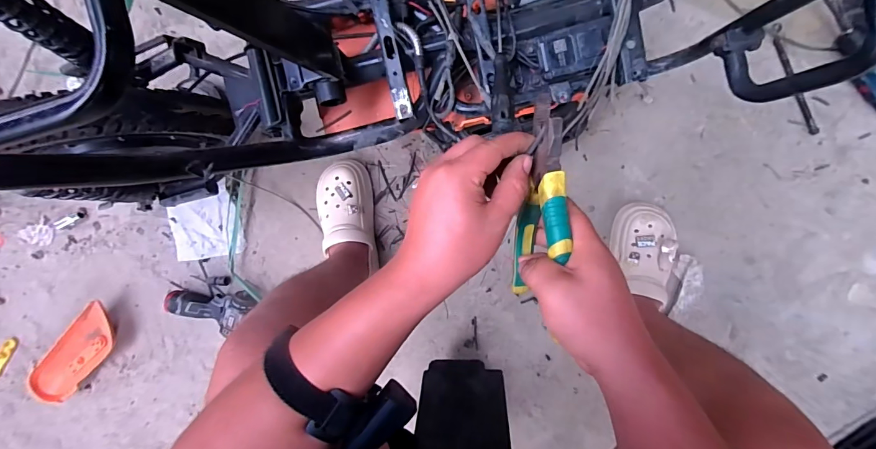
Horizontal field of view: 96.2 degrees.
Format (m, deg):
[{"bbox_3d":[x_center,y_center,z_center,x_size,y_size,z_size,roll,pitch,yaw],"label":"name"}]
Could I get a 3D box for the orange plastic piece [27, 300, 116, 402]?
[{"bbox_3d":[-0.801,0.282,0.875,0.086,0.049,0.286,41,100,1],"label":"orange plastic piece"}]

